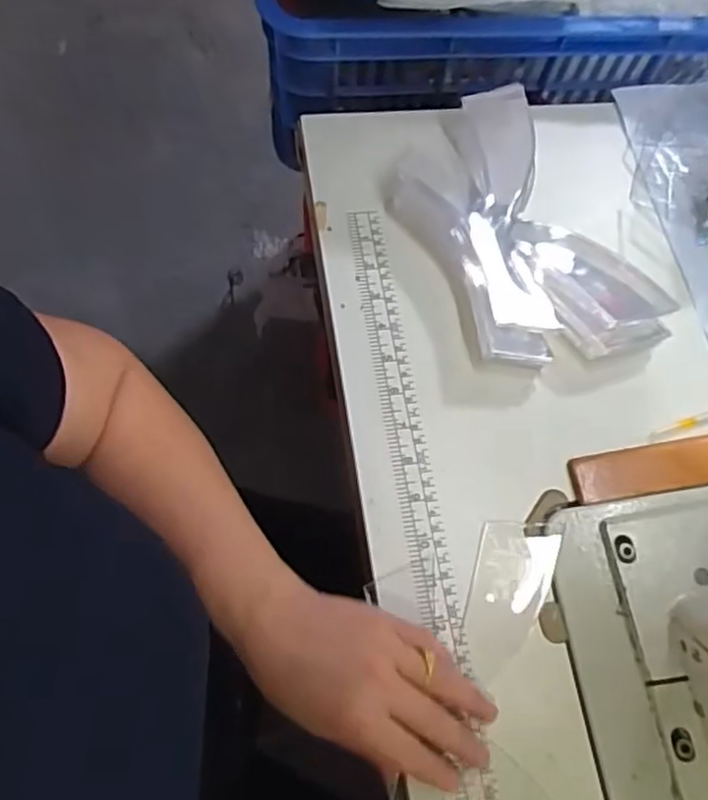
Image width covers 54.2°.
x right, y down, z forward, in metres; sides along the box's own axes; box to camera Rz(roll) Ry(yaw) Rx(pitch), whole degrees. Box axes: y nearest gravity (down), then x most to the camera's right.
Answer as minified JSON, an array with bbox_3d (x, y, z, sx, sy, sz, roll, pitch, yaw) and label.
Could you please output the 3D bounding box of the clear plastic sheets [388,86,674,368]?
[{"bbox_3d":[0.118,-0.134,0.523,0.131,0.043,0.238,-21,71,-12],"label":"clear plastic sheets"}]

